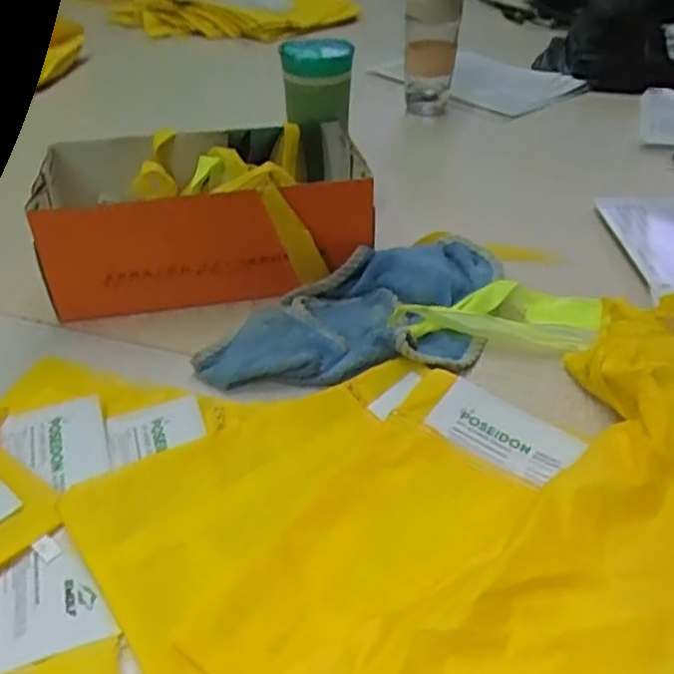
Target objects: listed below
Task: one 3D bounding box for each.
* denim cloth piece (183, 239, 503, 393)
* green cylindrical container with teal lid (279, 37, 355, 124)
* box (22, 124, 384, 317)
[{"bbox_3d":[0.036,-0.022,0.579,0.307,0.034,0.138,-19,41,-24],"label":"denim cloth piece"},{"bbox_3d":[-0.020,-0.259,0.688,0.068,0.073,0.074,-4,37,-6],"label":"green cylindrical container with teal lid"},{"bbox_3d":[-0.125,-0.120,0.649,0.293,0.104,0.147,-6,37,-9],"label":"box"}]

